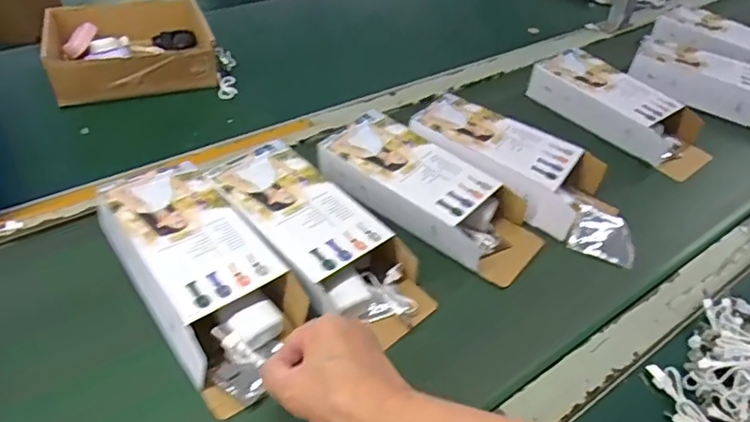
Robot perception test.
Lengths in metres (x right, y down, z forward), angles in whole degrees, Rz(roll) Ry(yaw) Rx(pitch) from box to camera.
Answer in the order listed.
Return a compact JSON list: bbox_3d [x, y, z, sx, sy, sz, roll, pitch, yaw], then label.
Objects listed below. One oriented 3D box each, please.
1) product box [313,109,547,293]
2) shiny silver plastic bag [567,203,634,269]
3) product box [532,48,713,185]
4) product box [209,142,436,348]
[{"bbox_3d":[0.062,-0.021,0.626,0.259,0.053,0.113,32,55,21],"label":"product box"},{"bbox_3d":[0.260,0.025,0.631,0.068,0.012,0.068,23,52,14],"label":"shiny silver plastic bag"},{"bbox_3d":[0.354,-0.147,0.798,0.104,0.050,0.258,-34,60,-28],"label":"product box"},{"bbox_3d":[-0.057,0.024,0.564,0.120,0.058,0.259,-31,59,-27],"label":"product box"}]

